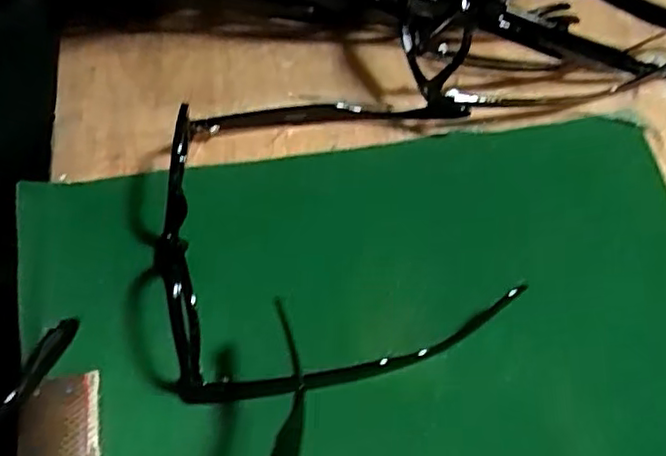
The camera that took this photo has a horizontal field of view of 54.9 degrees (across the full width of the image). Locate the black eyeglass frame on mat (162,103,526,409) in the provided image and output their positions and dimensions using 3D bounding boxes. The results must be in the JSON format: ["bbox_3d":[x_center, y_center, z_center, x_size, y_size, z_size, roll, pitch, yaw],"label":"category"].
[{"bbox_3d":[-0.011,-0.011,0.302,0.151,0.048,0.160,-14,60,-7],"label":"black eyeglass frame on mat"}]

